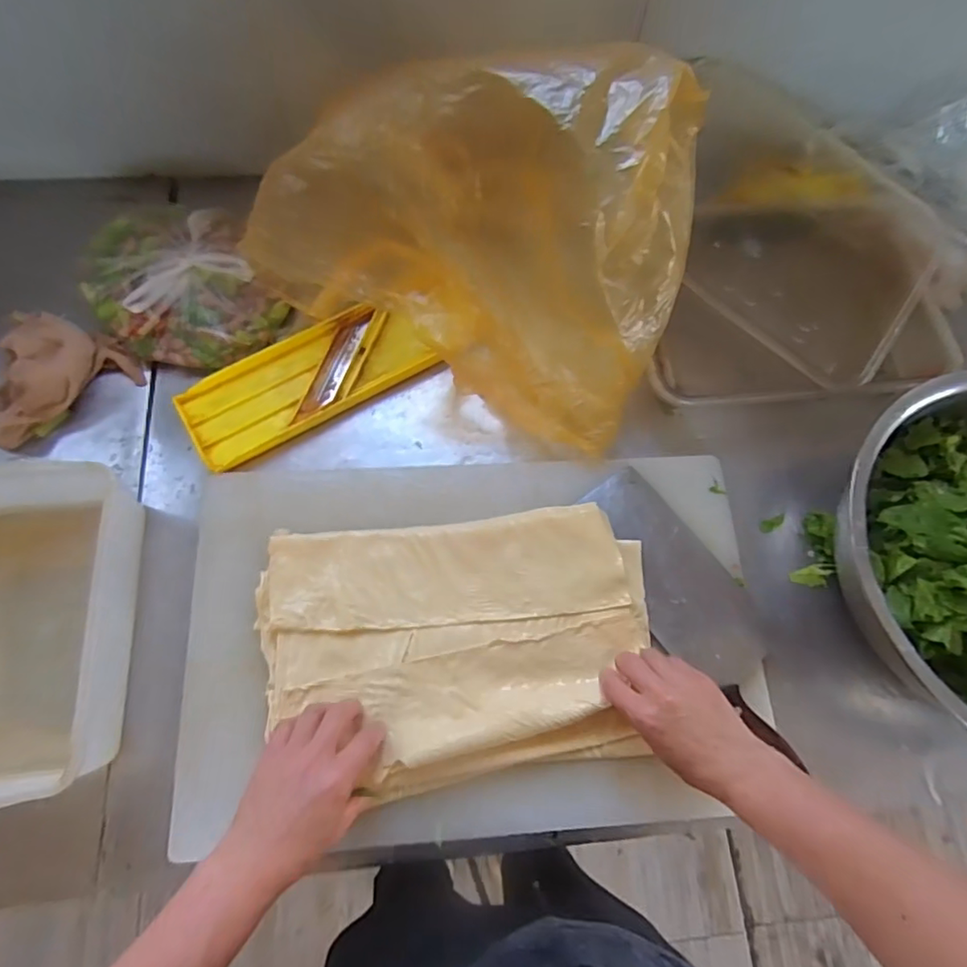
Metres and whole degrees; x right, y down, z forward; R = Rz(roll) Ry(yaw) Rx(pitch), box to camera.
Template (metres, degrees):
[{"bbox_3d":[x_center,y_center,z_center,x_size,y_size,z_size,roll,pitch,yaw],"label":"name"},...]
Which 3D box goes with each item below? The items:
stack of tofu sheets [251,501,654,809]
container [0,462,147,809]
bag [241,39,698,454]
[{"bbox_3d":[-0.022,0.145,0.533,0.351,0.042,0.233,-7,77,-3],"label":"stack of tofu sheets"},{"bbox_3d":[-0.418,0.125,0.510,0.181,0.094,0.284,-2,71,-3],"label":"container"},{"bbox_3d":[-0.002,-0.265,0.587,0.420,0.238,0.270,24,72,6],"label":"bag"}]

